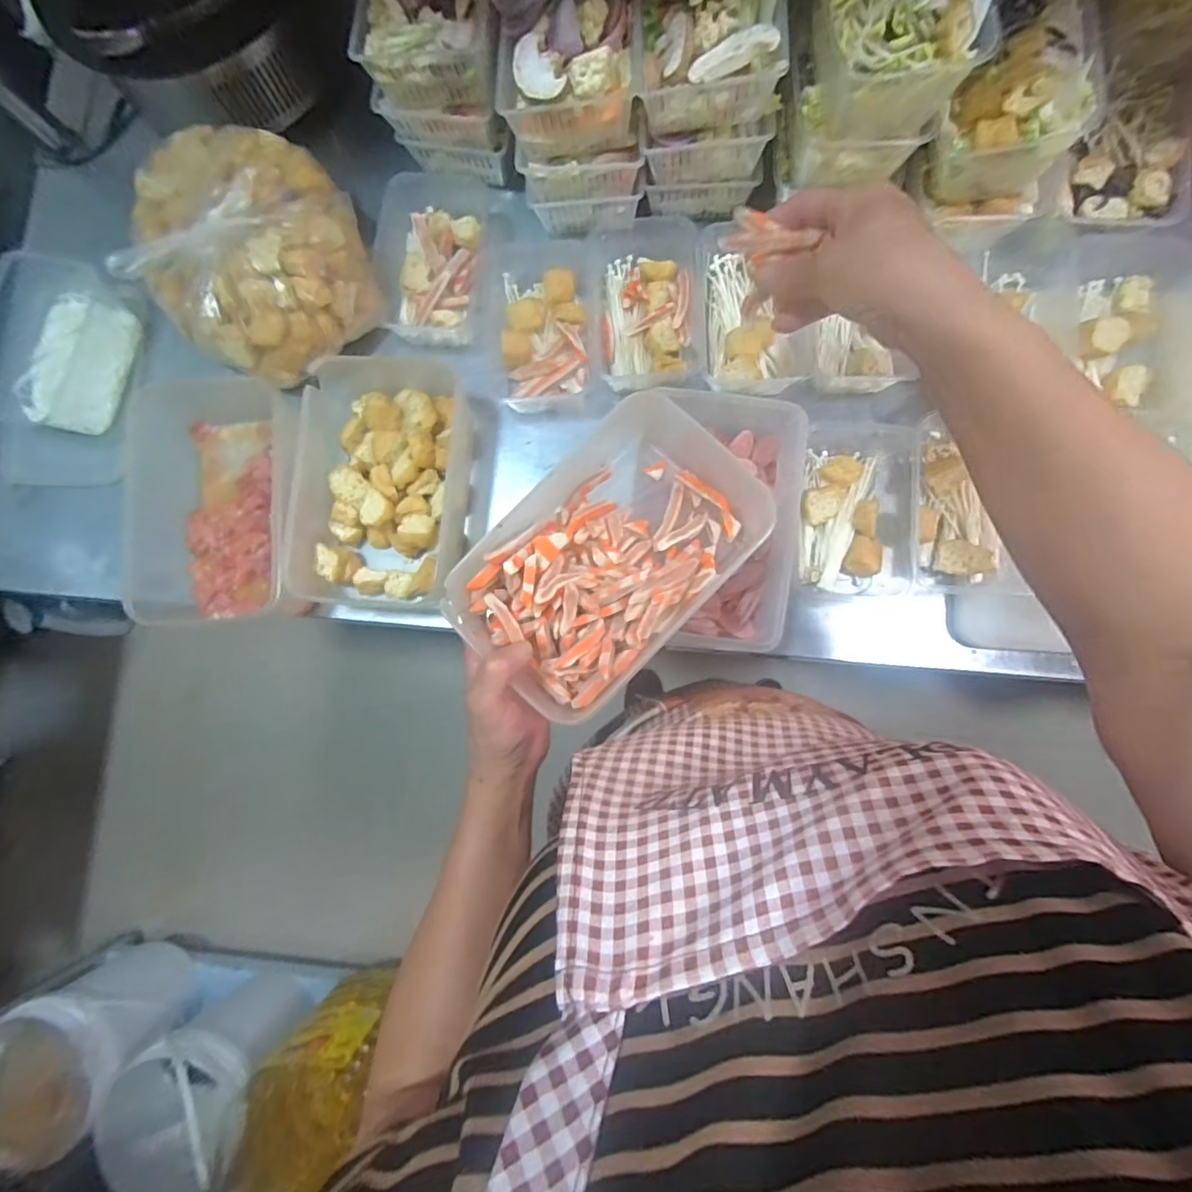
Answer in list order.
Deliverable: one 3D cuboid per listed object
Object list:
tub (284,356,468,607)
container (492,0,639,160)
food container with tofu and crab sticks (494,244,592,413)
[{"bbox_3d":[-0.210,-0.115,0.547,0.164,0.076,0.241,3,85,3],"label":"tub"},{"bbox_3d":[-0.024,-0.471,0.470,0.118,0.066,0.140,-3,84,3],"label":"container"},{"bbox_3d":[-0.055,-0.290,0.574,0.099,0.057,0.195,-1,84,3],"label":"food container with tofu and crab sticks"}]

